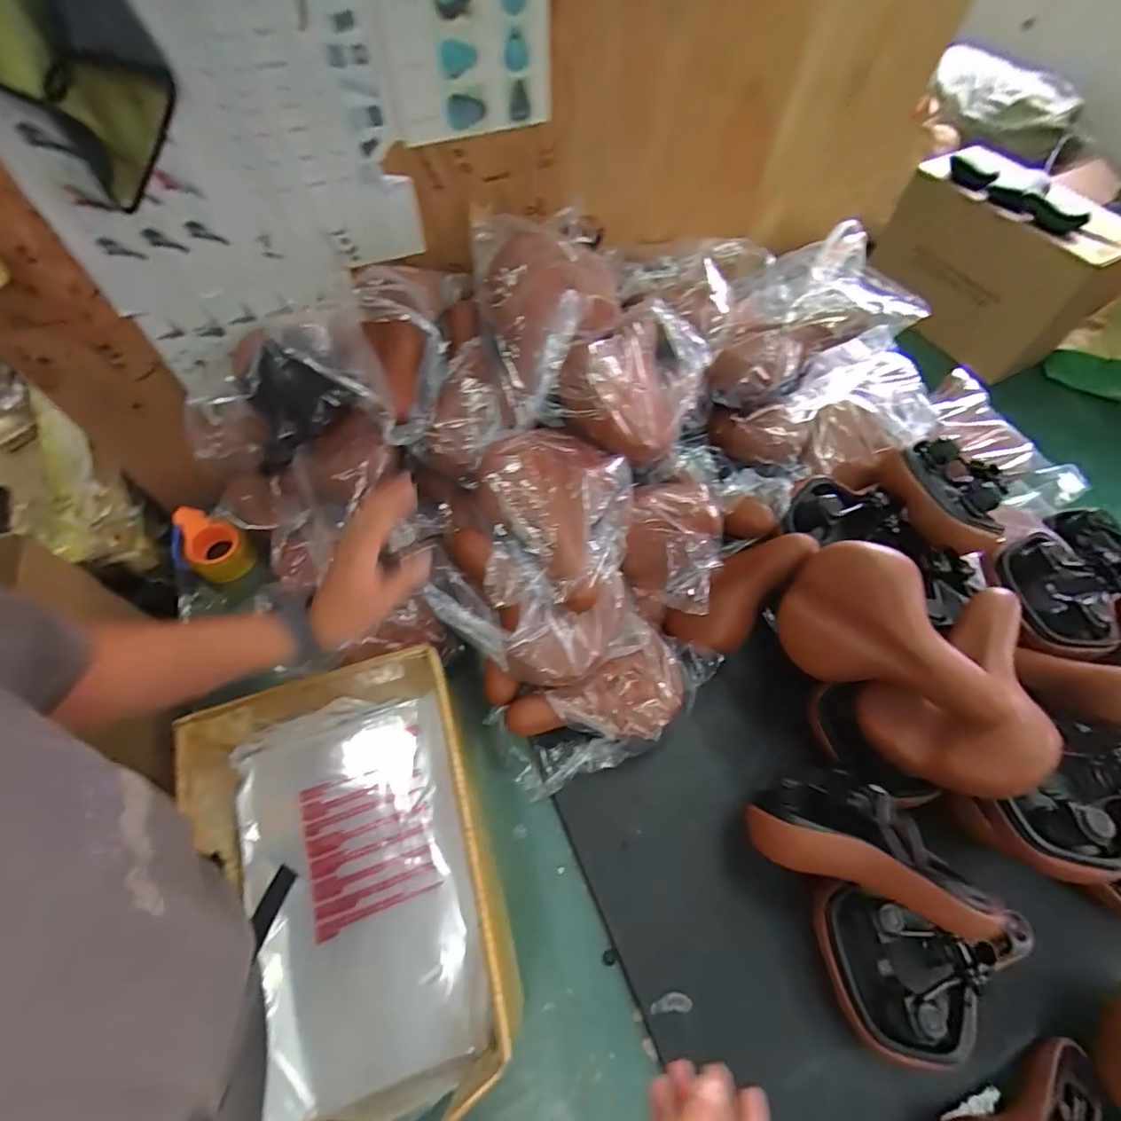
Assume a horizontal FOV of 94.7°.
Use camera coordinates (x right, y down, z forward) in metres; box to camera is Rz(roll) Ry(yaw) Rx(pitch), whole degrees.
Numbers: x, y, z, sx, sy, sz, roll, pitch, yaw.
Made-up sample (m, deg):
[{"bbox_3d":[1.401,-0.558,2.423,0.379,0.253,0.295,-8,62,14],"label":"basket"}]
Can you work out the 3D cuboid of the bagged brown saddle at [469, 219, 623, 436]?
[{"bbox_3d":[-0.019,-0.331,0.670,0.187,0.117,0.255,-2,60,-1],"label":"bagged brown saddle"}]

